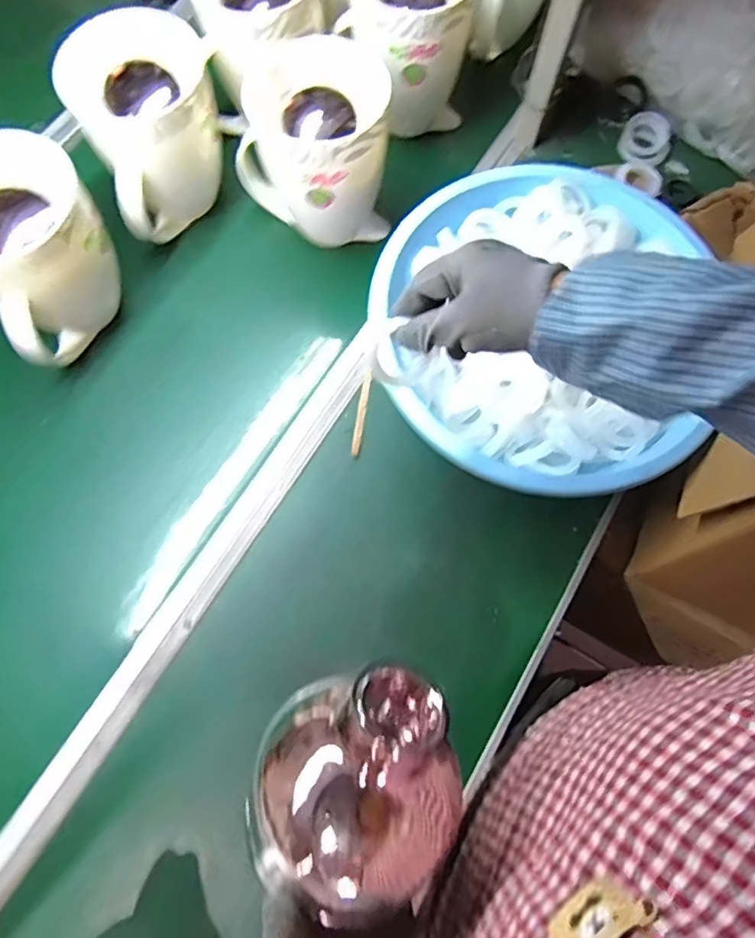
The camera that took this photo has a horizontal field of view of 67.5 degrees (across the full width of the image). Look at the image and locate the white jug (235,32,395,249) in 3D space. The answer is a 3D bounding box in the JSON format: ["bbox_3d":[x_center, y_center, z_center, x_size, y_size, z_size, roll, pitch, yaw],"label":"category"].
[{"bbox_3d":[-0.070,-0.381,0.688,0.147,0.180,0.169,-43,78,-13],"label":"white jug"}]

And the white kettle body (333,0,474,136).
[{"bbox_3d":[0.034,-0.549,0.751,0.149,0.200,0.151,42,77,11],"label":"white kettle body"}]

